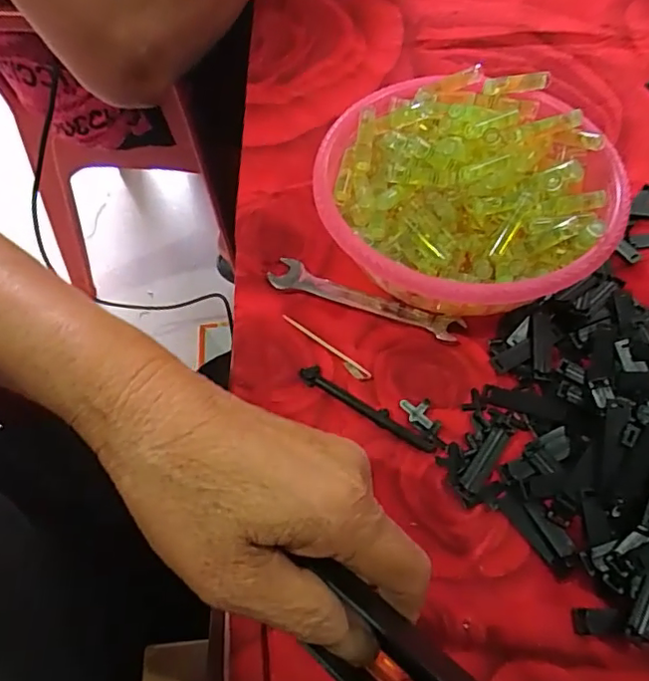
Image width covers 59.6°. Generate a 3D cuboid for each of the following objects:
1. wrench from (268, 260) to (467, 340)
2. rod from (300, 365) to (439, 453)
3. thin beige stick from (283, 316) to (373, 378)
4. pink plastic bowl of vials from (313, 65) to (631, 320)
[{"bbox_3d":[0.023,-0.025,0.335,0.113,0.005,0.019,17,62,11],"label":"wrench"},{"bbox_3d":[0.022,0.035,0.298,0.081,0.004,0.009,30,65,17],"label":"rod"},{"bbox_3d":[0.000,0.003,0.317,0.062,0.004,0.006,35,66,19],"label":"thin beige stick"},{"bbox_3d":[0.080,-0.083,0.335,0.161,0.054,0.162,0,60,1],"label":"pink plastic bowl of vials"}]

